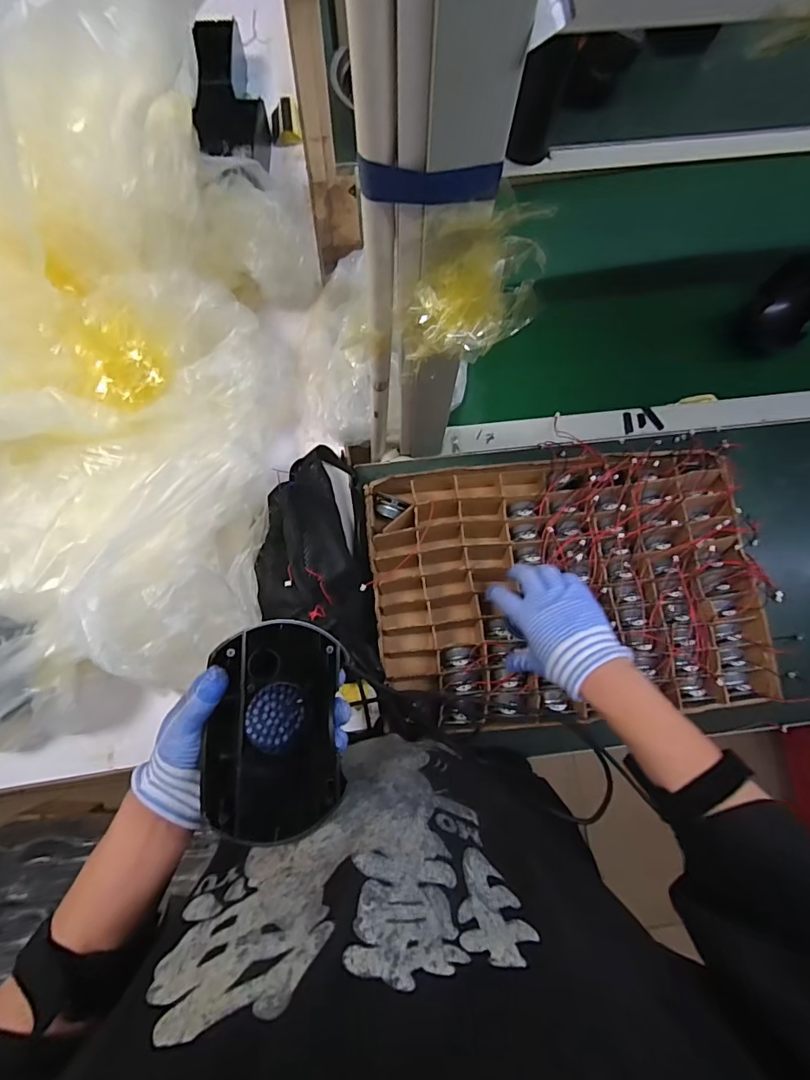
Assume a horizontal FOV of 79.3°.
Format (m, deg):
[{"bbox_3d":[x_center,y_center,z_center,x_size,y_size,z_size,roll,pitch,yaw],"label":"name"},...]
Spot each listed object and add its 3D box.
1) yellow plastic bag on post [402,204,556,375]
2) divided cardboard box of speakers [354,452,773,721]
[{"bbox_3d":[0.043,-0.164,0.326,0.086,0.100,0.039,-8,79,-2],"label":"yellow plastic bag on post"},{"bbox_3d":[0.199,0.055,0.618,0.467,0.068,0.316,-6,79,-2],"label":"divided cardboard box of speakers"}]

